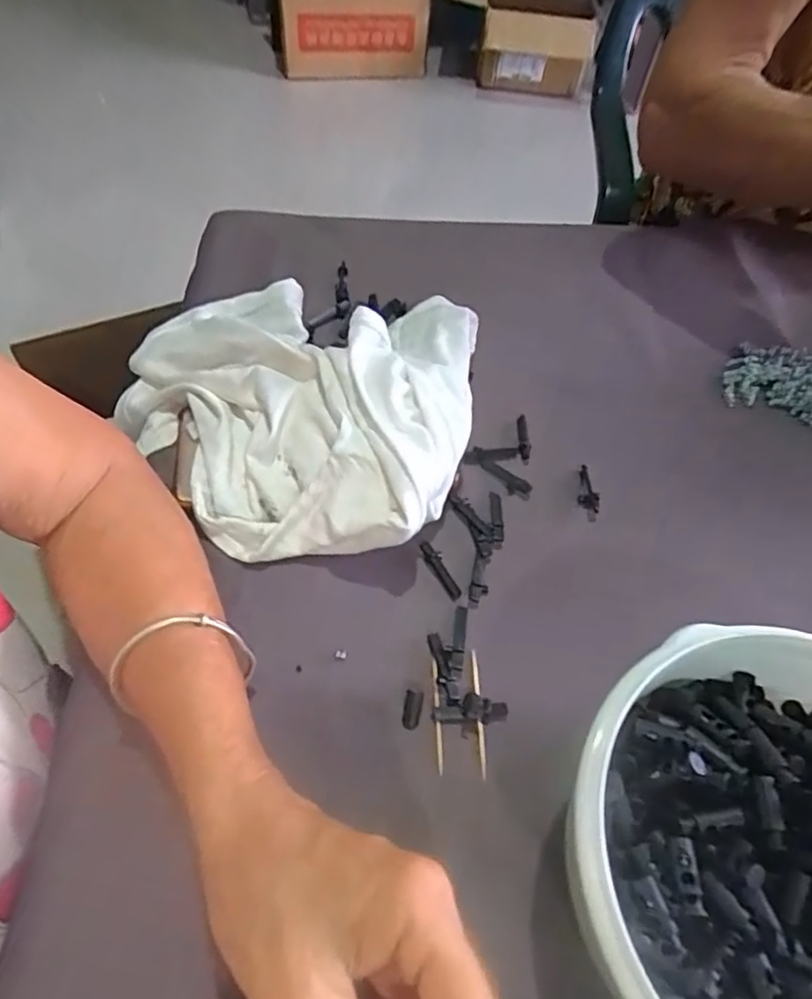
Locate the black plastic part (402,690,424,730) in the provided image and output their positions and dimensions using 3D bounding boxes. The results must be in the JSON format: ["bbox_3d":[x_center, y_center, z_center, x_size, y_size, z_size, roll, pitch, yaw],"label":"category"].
[{"bbox_3d":[0.003,0.102,0.303,0.009,0.004,0.017,9,69,5],"label":"black plastic part"}]

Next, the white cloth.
[{"bbox_3d":[-0.072,-0.068,0.385,0.227,0.055,0.204,16,56,10],"label":"white cloth"}]

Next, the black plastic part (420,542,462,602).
[{"bbox_3d":[0.019,0.038,0.344,0.009,0.004,0.036,-24,59,-17],"label":"black plastic part"}]

